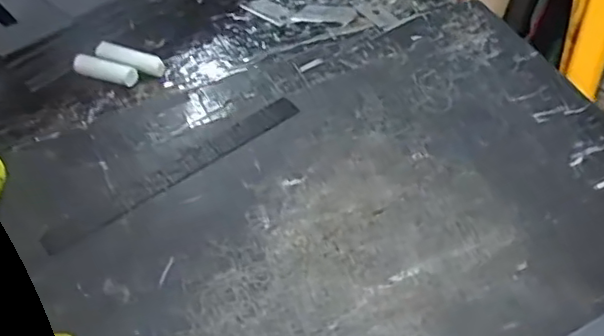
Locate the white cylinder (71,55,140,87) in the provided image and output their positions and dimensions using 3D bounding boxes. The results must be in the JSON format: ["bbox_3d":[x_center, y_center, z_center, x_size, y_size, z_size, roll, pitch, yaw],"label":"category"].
[{"bbox_3d":[-0.122,-0.062,0.378,0.041,0.011,0.013,14,52,11],"label":"white cylinder"}]

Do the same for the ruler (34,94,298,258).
[{"bbox_3d":[-0.061,0.000,0.308,0.144,0.004,0.015,-33,58,-24],"label":"ruler"}]

